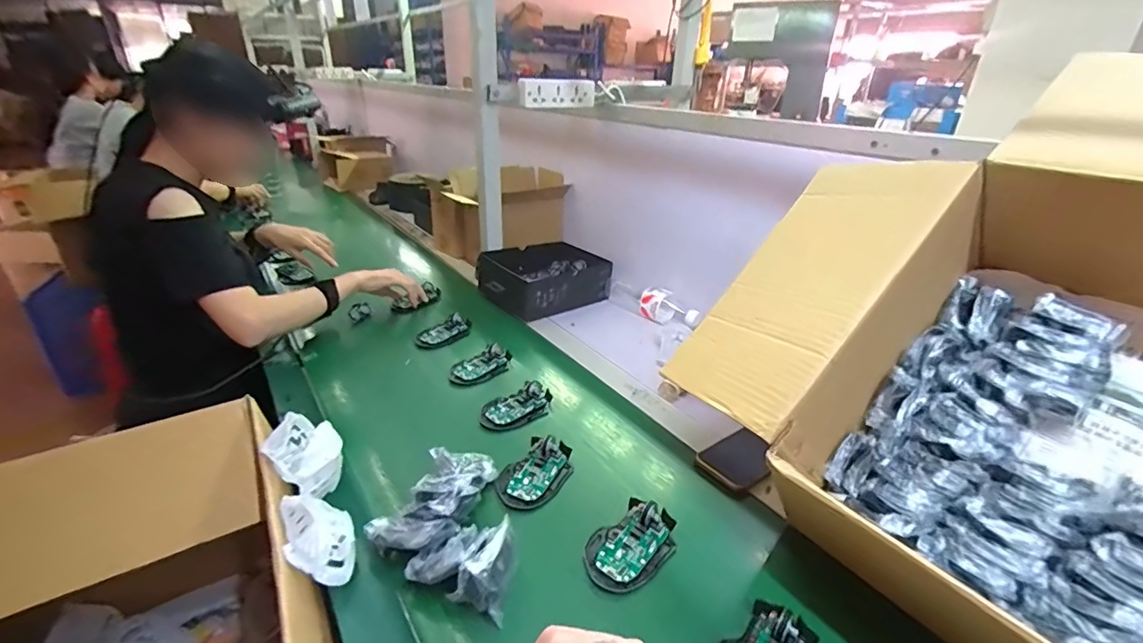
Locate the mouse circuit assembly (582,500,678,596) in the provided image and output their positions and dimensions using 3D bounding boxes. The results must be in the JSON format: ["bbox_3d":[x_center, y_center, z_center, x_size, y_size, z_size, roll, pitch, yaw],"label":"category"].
[{"bbox_3d":[0.065,0.233,0.536,0.073,0.030,0.113,25,35,38],"label":"mouse circuit assembly"}]

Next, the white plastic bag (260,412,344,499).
[{"bbox_3d":[-0.322,0.161,0.606,0.077,0.057,0.117,-19,33,-36],"label":"white plastic bag"}]

